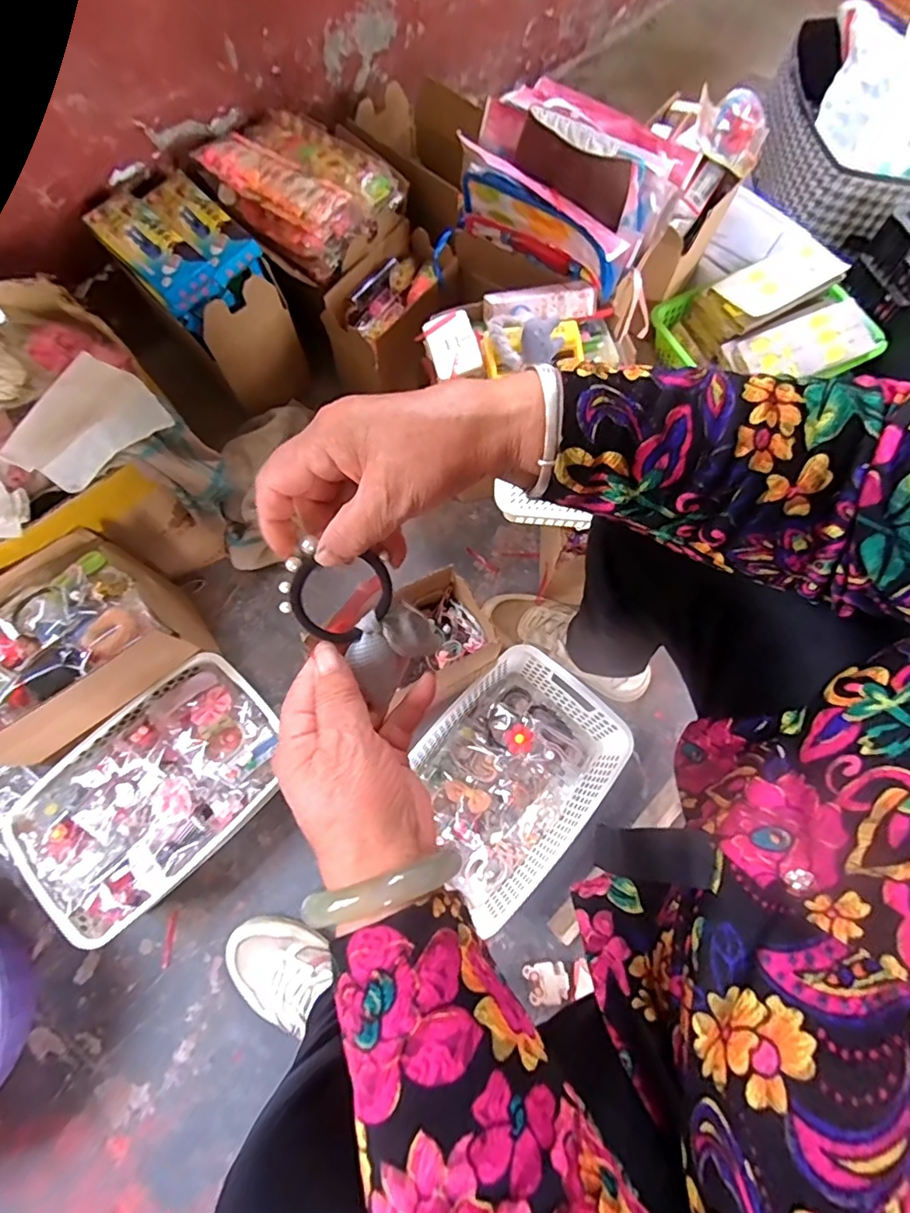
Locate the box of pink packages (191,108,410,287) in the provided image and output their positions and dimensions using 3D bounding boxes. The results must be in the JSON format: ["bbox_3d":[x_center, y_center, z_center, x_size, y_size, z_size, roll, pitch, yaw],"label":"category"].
[{"bbox_3d":[-0.219,-0.592,0.778,0.249,0.072,0.200,34,73,11],"label":"box of pink packages"}]

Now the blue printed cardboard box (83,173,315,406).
[{"bbox_3d":[-0.369,-0.449,0.811,0.255,0.242,0.145,42,75,13],"label":"blue printed cardboard box"}]

